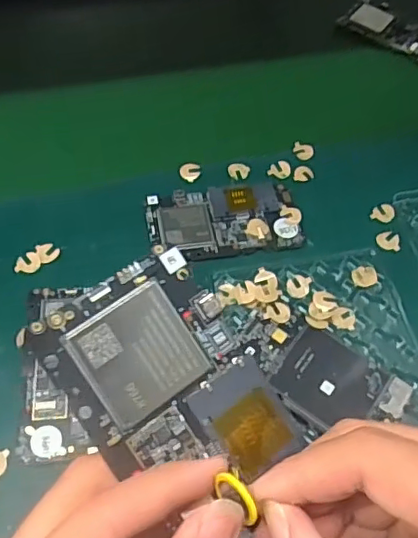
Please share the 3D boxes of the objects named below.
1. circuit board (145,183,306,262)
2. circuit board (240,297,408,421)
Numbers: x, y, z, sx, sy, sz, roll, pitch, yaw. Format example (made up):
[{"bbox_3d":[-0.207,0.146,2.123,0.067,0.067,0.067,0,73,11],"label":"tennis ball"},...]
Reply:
[{"bbox_3d":[0.013,-0.041,0.470,0.123,0.006,0.066,-8,58,-11],"label":"circuit board"},{"bbox_3d":[0.092,0.081,0.398,0.082,0.006,0.062,35,60,16],"label":"circuit board"}]

